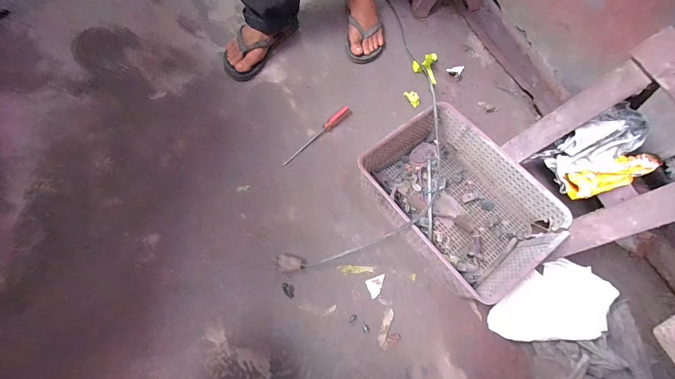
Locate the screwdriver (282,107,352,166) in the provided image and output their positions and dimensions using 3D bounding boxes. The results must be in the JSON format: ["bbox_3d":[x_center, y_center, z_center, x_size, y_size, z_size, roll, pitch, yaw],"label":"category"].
[{"bbox_3d":[-0.045,-0.133,0.713,0.020,0.022,0.226,42,70,14],"label":"screwdriver"}]

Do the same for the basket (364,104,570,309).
[{"bbox_3d":[0.244,0.018,0.623,0.258,0.098,0.352,-36,72,-17],"label":"basket"}]

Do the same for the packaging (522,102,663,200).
[{"bbox_3d":[0.502,-0.062,0.576,0.181,0.094,0.128,-23,71,-14],"label":"packaging"}]

